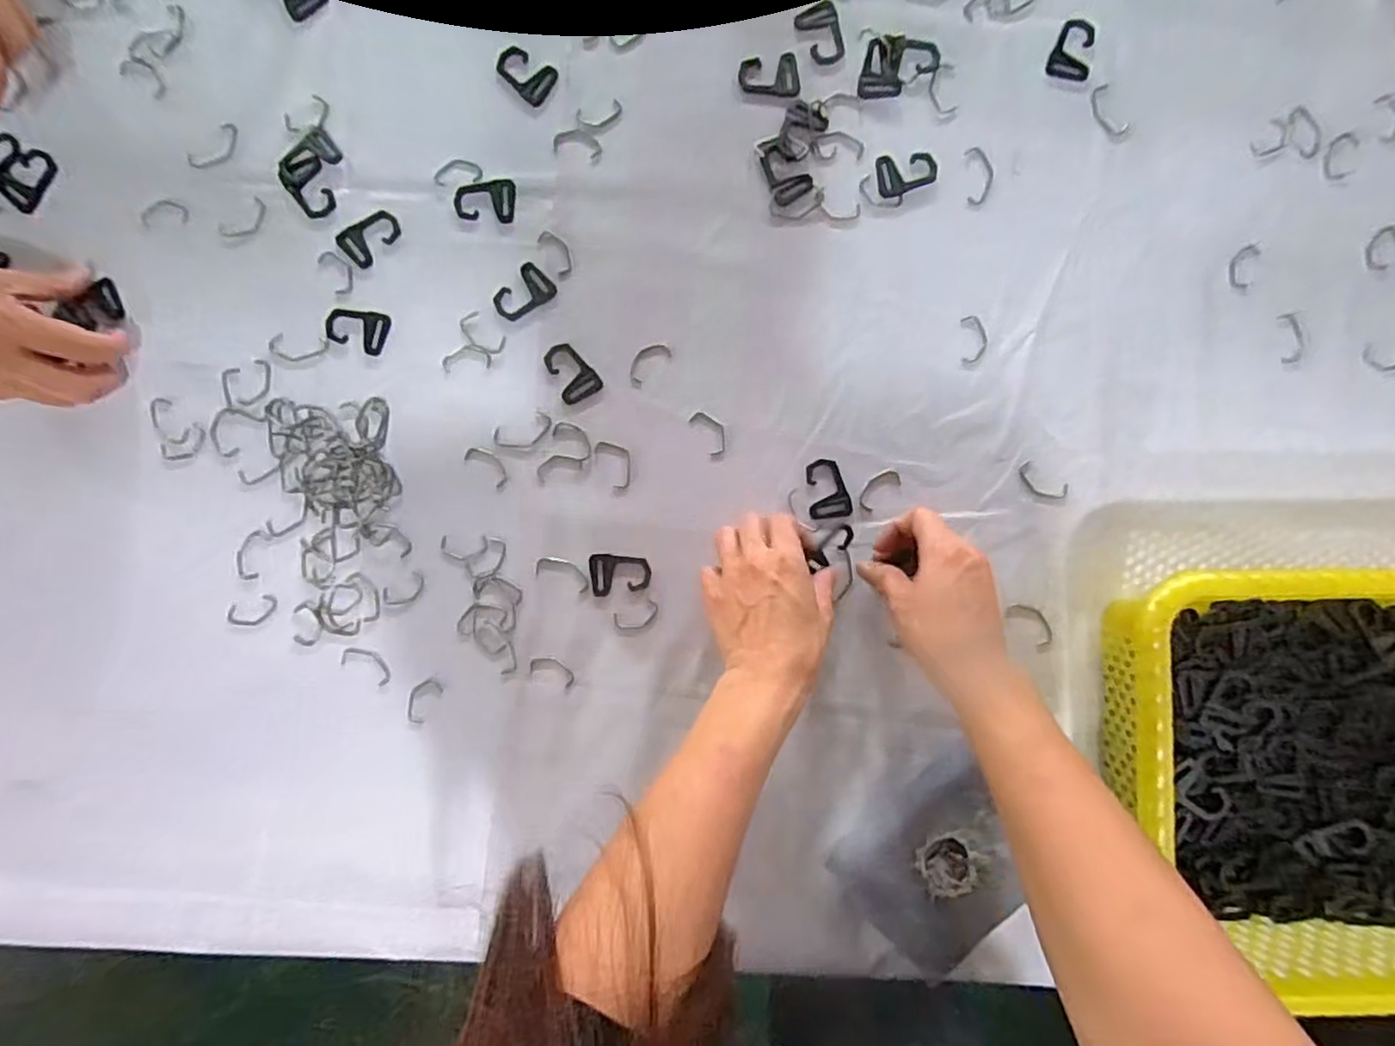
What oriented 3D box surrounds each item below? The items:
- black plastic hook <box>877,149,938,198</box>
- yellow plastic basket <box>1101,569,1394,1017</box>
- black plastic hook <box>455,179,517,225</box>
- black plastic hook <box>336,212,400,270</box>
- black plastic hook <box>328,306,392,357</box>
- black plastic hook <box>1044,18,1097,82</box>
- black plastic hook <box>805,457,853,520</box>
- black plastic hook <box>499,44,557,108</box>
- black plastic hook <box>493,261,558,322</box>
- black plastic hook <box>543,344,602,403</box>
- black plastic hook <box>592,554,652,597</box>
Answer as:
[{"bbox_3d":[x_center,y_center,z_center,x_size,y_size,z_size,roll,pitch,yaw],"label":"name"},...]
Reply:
[{"bbox_3d":[0.149,-0.247,0.468,0.041,0.004,0.029,-7,90,0],"label":"black plastic hook"},{"bbox_3d":[0.437,0.153,0.425,0.343,0.088,0.248,-2,90,0],"label":"yellow plastic basket"},{"bbox_3d":[-0.150,-0.229,0.468,0.042,0.004,0.030,6,90,0],"label":"black plastic hook"},{"bbox_3d":[-0.232,-0.203,0.467,0.042,0.004,0.028,-45,90,0],"label":"black plastic hook"},{"bbox_3d":[-0.240,-0.138,0.469,0.041,0.005,0.029,20,90,0],"label":"black plastic hook"},{"bbox_3d":[0.268,-0.338,0.473,0.030,0.004,0.044,16,90,0],"label":"black plastic hook"},{"bbox_3d":[0.093,-0.024,0.468,0.030,0.004,0.042,-5,90,0],"label":"black plastic hook"},{"bbox_3d":[-0.123,-0.319,0.470,0.044,0.004,0.029,33,90,0],"label":"black plastic hook"},{"bbox_3d":[-0.122,-0.161,0.469,0.030,0.004,0.042,43,90,0],"label":"black plastic hook"},{"bbox_3d":[-0.088,-0.107,0.465,0.029,0.004,0.043,-27,90,0],"label":"black plastic hook"},{"bbox_3d":[-0.054,0.036,0.467,0.041,0.004,0.029,-4,90,0],"label":"black plastic hook"}]

